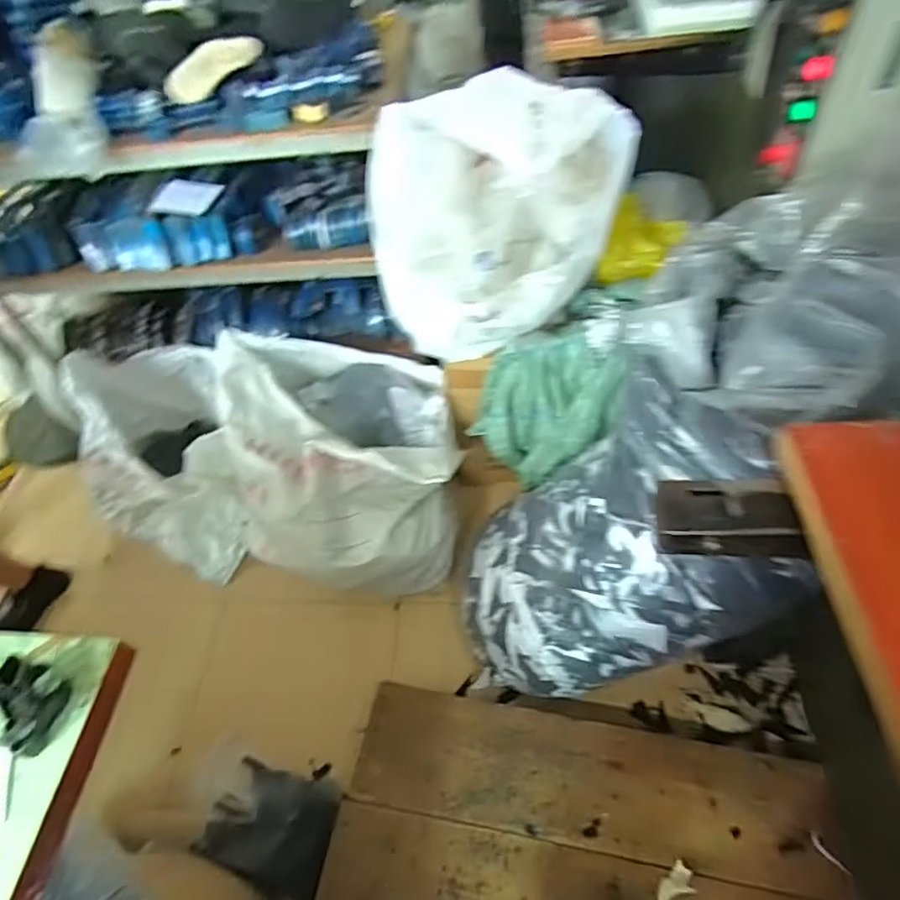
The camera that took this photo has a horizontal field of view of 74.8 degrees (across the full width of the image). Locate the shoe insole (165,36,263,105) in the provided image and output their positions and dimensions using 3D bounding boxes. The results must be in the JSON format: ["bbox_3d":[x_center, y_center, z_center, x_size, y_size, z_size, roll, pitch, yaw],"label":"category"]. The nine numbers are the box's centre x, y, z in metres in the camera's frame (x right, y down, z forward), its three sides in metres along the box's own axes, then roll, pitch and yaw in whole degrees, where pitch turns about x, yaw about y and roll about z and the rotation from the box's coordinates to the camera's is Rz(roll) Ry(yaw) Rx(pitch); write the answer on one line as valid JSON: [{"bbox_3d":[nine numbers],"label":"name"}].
[{"bbox_3d":[-0.452,-0.745,1.132,0.025,0.077,0.220,28,68,24],"label":"shoe insole"}]

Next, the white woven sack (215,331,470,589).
[{"bbox_3d":[-0.276,0.015,1.558,0.570,0.562,0.608,0,55,5],"label":"white woven sack"}]

